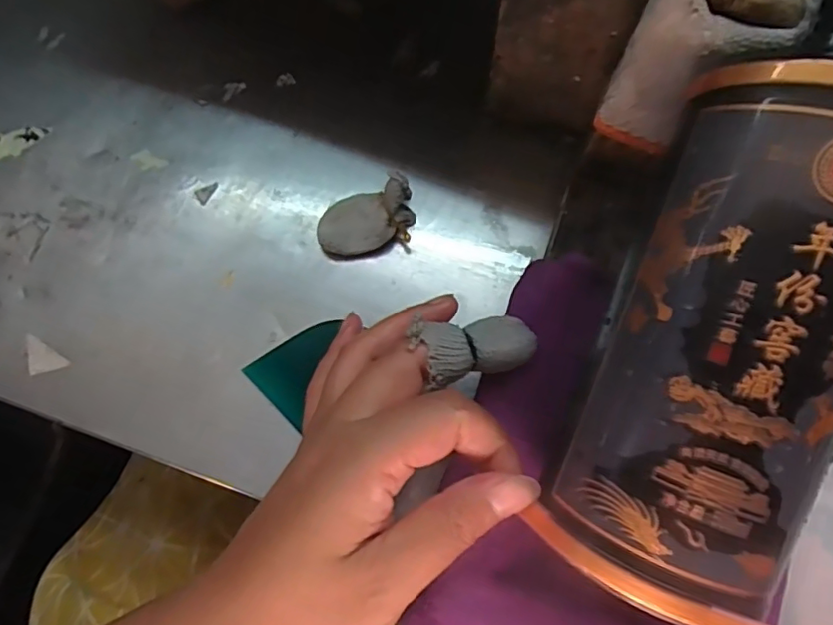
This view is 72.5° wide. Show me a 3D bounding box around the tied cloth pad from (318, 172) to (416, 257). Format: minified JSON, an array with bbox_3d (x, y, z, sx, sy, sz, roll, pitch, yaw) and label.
[{"bbox_3d":[-0.027,-0.050,0.301,0.050,0.021,0.034,-7,76,0],"label":"tied cloth pad"}]

